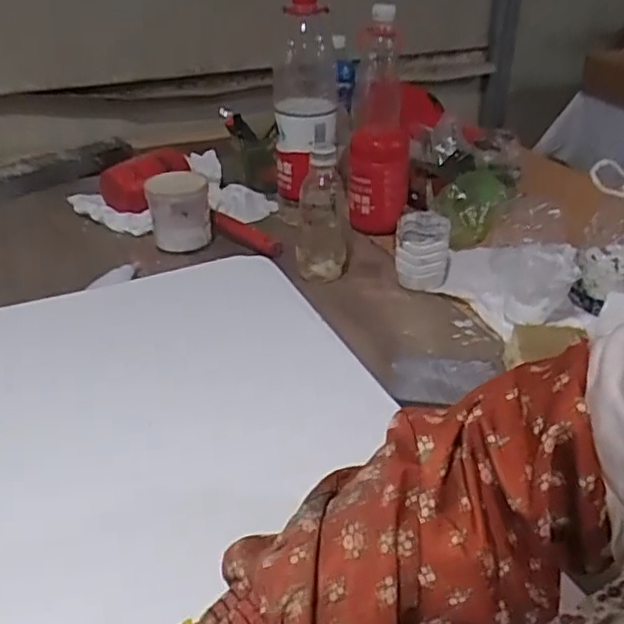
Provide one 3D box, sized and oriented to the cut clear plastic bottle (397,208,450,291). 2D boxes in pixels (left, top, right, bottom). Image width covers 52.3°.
[{"bbox_3d":[0.134,-0.074,0.774,0.065,0.072,0.064,4,32,6],"label":"cut clear plastic bottle"}]

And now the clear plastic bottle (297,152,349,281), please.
[{"bbox_3d":[0.015,-0.108,0.756,0.060,0.159,0.049,-1,31,-1],"label":"clear plastic bottle"}]

